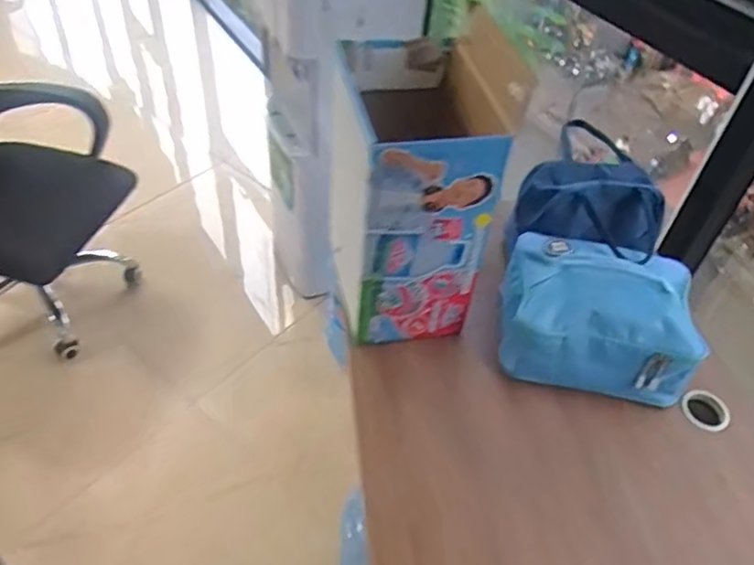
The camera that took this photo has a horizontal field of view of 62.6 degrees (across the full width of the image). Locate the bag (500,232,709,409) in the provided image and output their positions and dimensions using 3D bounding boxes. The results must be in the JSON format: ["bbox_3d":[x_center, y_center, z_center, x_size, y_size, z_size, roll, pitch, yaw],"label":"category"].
[{"bbox_3d":[0.327,0.048,0.931,0.275,0.171,0.204,12,47,6],"label":"bag"}]

